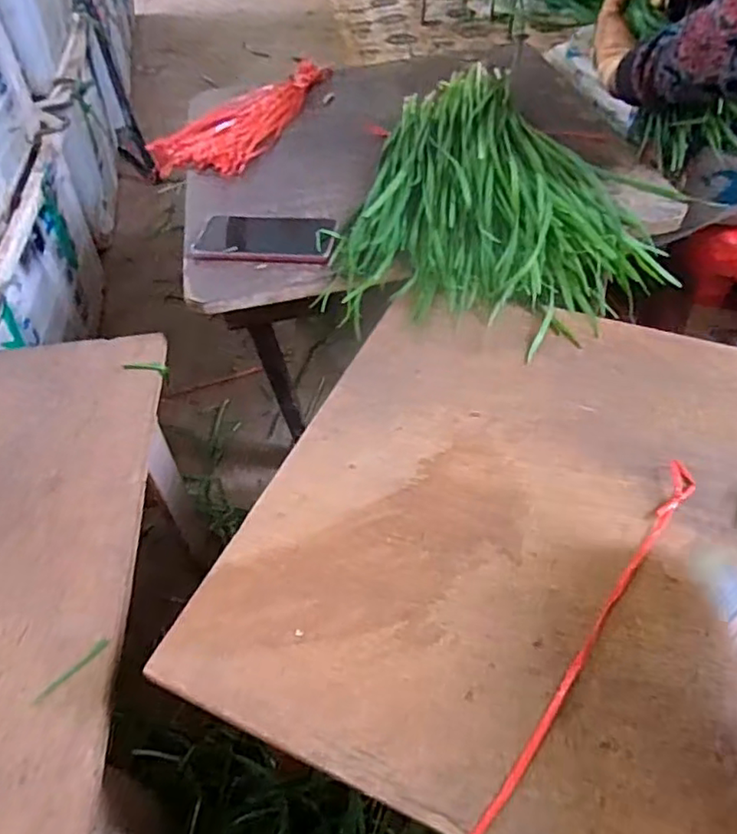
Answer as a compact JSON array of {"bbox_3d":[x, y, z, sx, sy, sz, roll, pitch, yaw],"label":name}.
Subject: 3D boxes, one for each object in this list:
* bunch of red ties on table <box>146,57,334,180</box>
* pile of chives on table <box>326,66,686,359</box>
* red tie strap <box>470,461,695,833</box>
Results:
[{"bbox_3d":[-0.200,-0.475,0.965,0.198,0.058,0.333,18,54,19],"label":"bunch of red ties on table"},{"bbox_3d":[0.150,-0.286,0.736,0.367,0.073,0.485,-1,49,5],"label":"pile of chives on table"},{"bbox_3d":[0.140,0.159,0.397,0.018,0.004,0.368,28,57,27],"label":"red tie strap"}]

